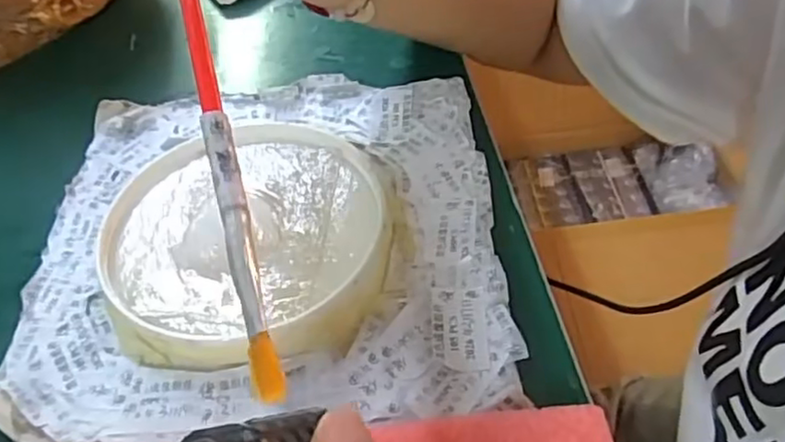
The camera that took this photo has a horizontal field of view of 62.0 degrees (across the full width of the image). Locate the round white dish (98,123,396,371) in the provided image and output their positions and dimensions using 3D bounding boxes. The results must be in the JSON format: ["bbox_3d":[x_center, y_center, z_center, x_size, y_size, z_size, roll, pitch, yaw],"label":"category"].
[{"bbox_3d":[-0.060,0.005,0.279,0.117,0.017,0.119,-3,48,3],"label":"round white dish"}]

